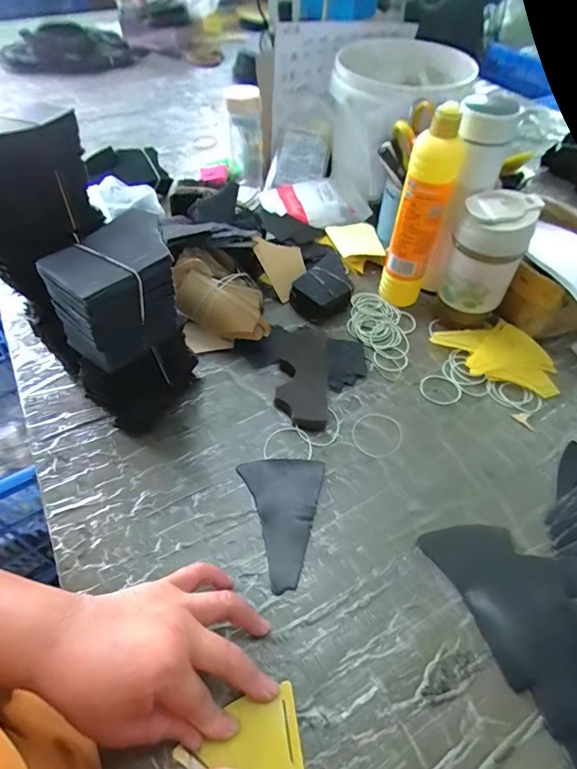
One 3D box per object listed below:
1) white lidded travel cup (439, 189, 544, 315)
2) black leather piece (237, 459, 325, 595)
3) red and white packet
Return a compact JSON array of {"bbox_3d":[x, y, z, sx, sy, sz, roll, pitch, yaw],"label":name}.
[{"bbox_3d":[0.231,-0.149,0.505,0.073,0.125,0.073,0,50,0],"label":"white lidded travel cup"},{"bbox_3d":[0.006,0.119,0.405,0.077,0.005,0.122,-14,52,-12],"label":"black leather piece"},{"bbox_3d":[0.040,-0.301,0.710,0.160,0.033,0.098,-6,51,-5],"label":"red and white packet"}]

